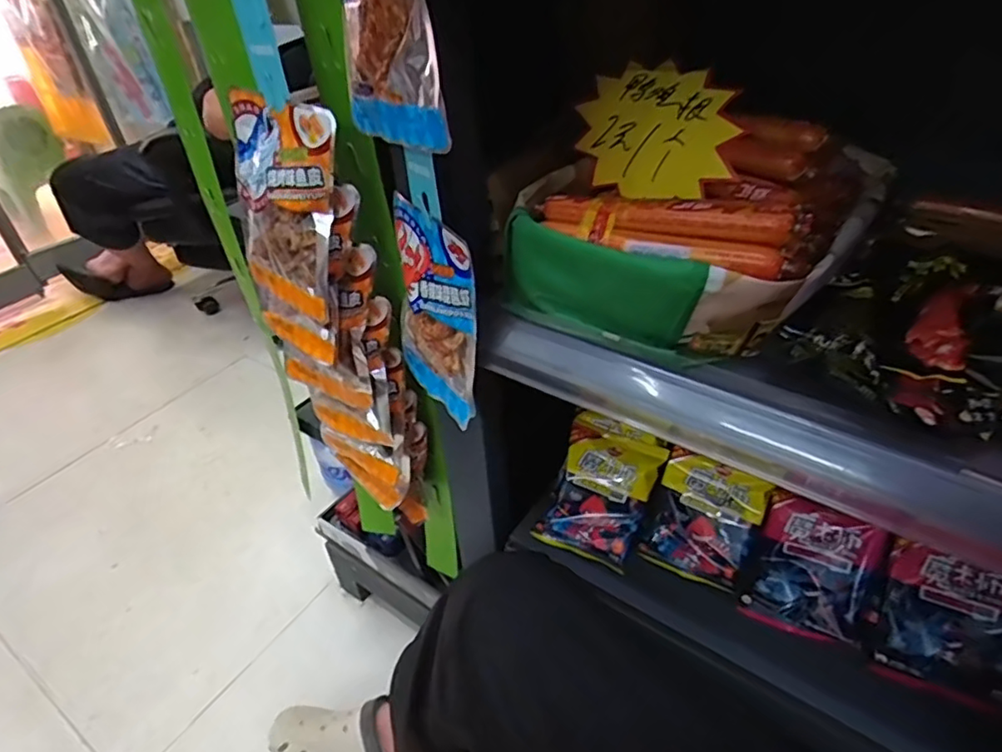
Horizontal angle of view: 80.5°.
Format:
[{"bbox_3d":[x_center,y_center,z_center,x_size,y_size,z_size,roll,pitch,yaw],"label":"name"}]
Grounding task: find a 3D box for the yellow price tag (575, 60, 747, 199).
[{"bbox_3d":[0.117,-0.186,0.448,0.128,0.094,0.013,25,18,36],"label":"yellow price tag"}]

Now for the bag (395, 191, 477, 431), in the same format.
[{"bbox_3d":[-0.052,-0.046,0.468,0.030,0.161,0.099,-23,41,-21],"label":"bag"}]

